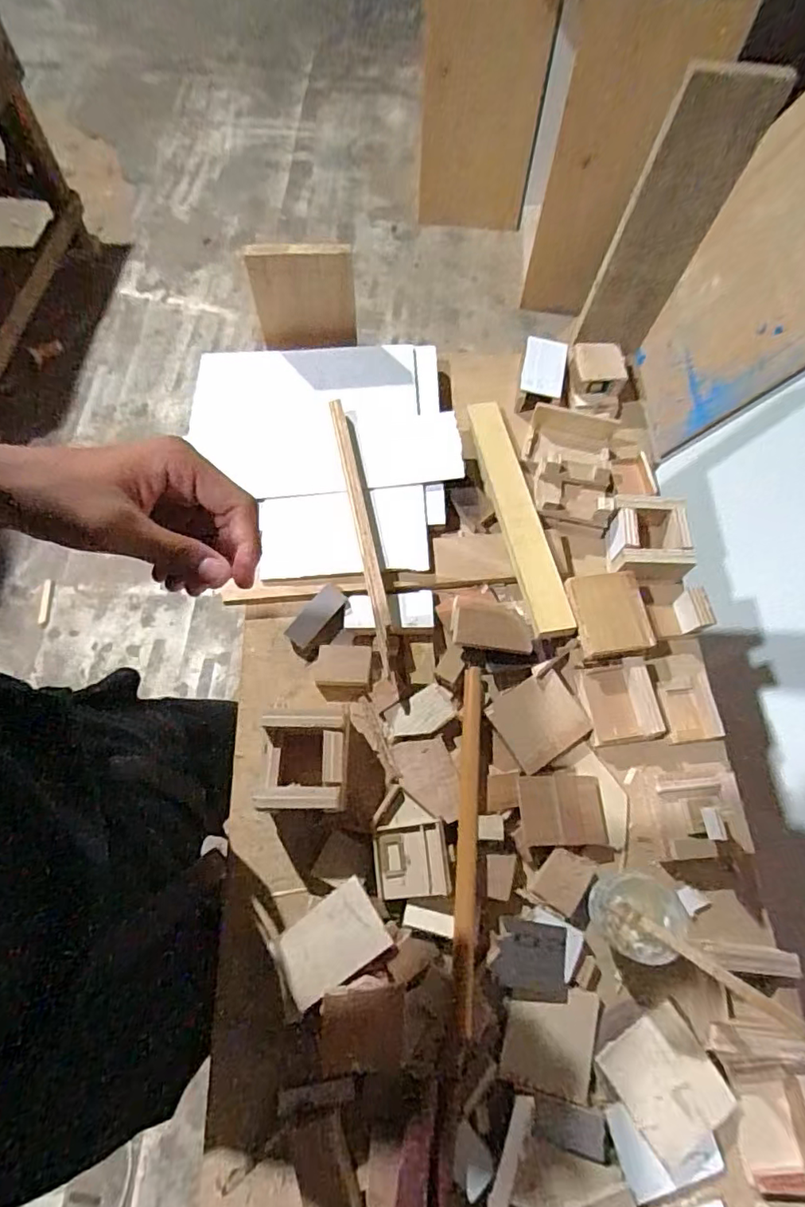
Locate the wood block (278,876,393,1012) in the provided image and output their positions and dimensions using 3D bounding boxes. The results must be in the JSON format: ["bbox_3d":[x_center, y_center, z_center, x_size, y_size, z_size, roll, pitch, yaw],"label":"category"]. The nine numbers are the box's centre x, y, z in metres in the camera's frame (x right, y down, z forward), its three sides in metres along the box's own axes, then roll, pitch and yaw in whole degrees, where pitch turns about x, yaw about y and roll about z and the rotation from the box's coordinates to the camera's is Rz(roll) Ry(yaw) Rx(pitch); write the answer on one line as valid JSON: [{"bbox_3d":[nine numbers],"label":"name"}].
[{"bbox_3d":[-0.065,0.309,0.506,0.091,0.018,0.065,-30,72,-11],"label":"wood block"}]

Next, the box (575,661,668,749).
[{"bbox_3d":[0.236,0.108,0.603,0.070,0.028,0.084,-9,70,-4],"label":"box"}]

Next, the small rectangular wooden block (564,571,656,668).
[{"bbox_3d":[0.224,0.014,0.615,0.082,0.036,0.094,-12,67,-6],"label":"small rectangular wooden block"}]

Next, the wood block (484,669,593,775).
[{"bbox_3d":[0.147,0.125,0.597,0.089,0.013,0.081,-31,72,-11],"label":"wood block"}]

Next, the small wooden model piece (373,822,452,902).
[{"bbox_3d":[0.008,0.247,0.534,0.069,0.022,0.063,-5,69,-2],"label":"small wooden model piece"}]

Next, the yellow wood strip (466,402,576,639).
[{"bbox_3d":[0.137,-0.116,0.675,0.047,0.016,0.334,-20,60,19],"label":"yellow wood strip"}]

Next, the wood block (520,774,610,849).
[{"bbox_3d":[0.163,0.209,0.563,0.084,0.016,0.067,-1,69,-1],"label":"wood block"}]

